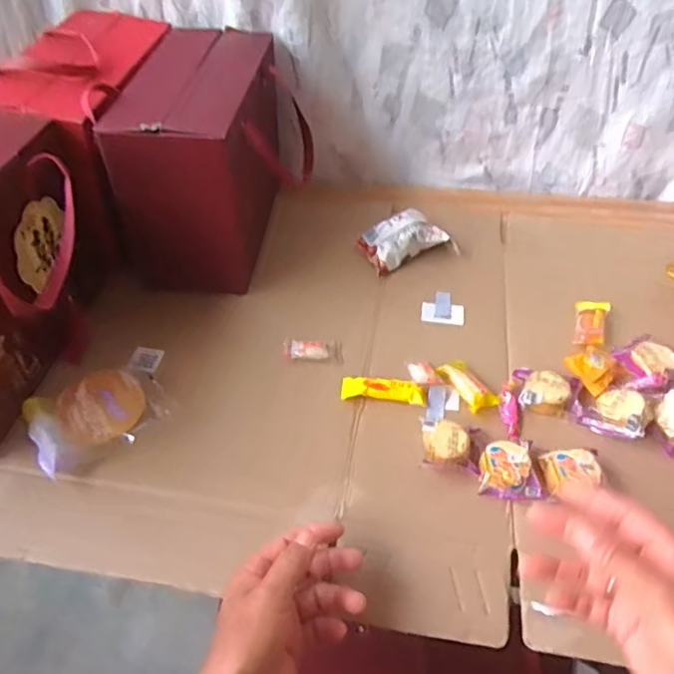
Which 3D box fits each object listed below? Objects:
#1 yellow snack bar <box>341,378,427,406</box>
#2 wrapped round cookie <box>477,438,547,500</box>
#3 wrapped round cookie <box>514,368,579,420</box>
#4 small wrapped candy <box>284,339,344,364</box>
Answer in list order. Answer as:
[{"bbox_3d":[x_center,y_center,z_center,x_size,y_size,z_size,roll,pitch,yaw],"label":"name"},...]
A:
[{"bbox_3d":[0.044,0.051,0.568,0.079,0.013,0.022,7,45,6],"label":"yellow snack bar"},{"bbox_3d":[0.144,0.111,0.498,0.047,0.021,0.047,2,45,1],"label":"wrapped round cookie"},{"bbox_3d":[0.194,0.053,0.556,0.056,0.018,0.047,14,46,13],"label":"wrapped round cookie"},{"bbox_3d":[-0.023,0.015,0.609,0.059,0.013,0.021,-1,45,-2],"label":"small wrapped candy"}]

